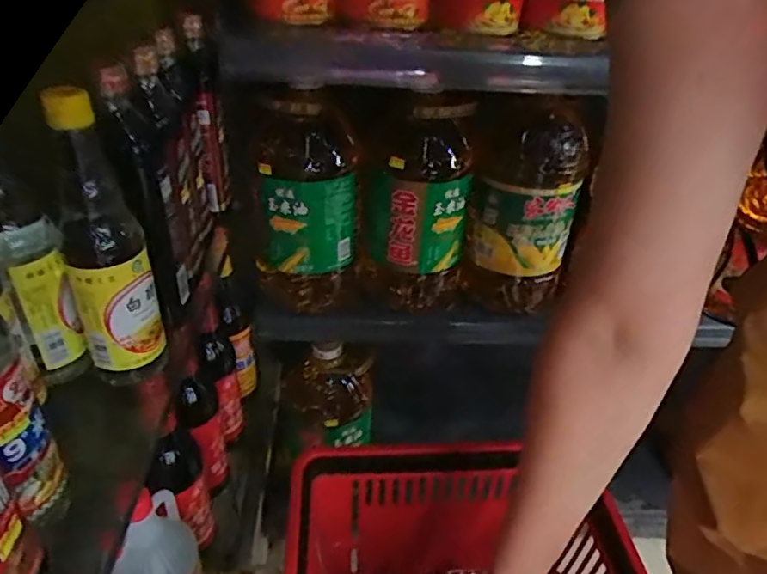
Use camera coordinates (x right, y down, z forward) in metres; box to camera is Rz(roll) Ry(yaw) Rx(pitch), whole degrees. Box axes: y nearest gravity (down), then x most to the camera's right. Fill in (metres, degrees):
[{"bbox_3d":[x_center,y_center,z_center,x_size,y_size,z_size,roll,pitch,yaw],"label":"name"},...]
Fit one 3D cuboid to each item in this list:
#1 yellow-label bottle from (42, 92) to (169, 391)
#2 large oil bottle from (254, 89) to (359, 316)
[{"bbox_3d":[-0.217,-0.025,0.434,0.060,0.244,0.069,-21,41,-30],"label":"yellow-label bottle"},{"bbox_3d":[-0.111,-0.127,0.810,0.132,0.310,0.134,0,35,-4],"label":"large oil bottle"}]

